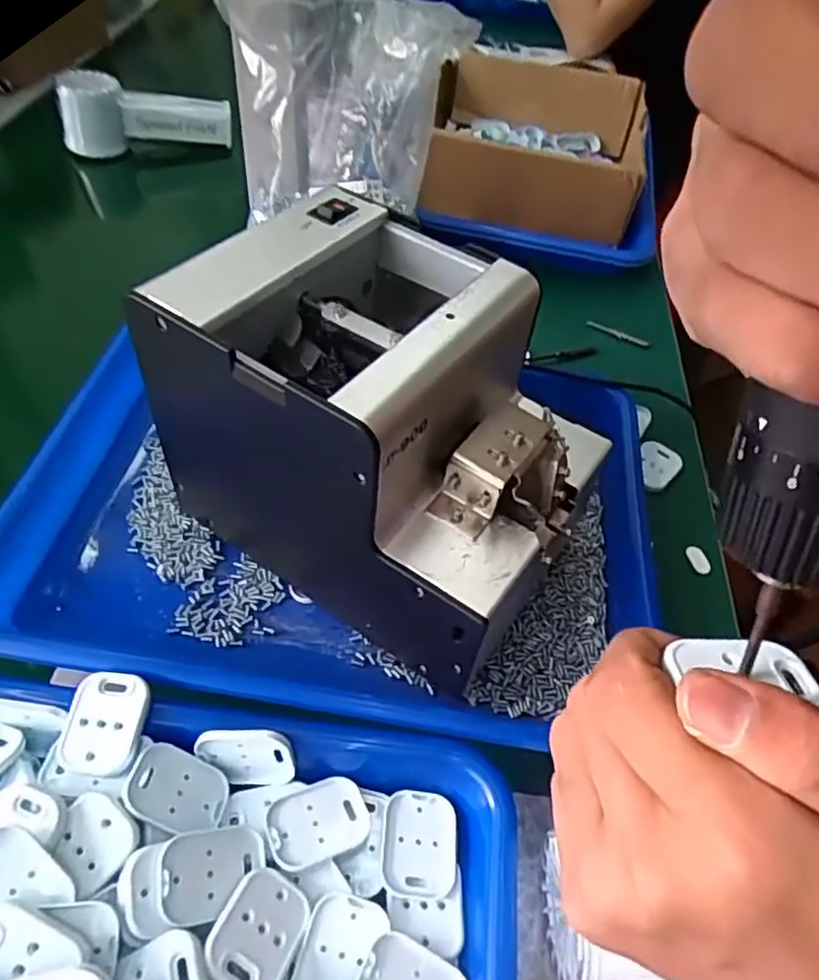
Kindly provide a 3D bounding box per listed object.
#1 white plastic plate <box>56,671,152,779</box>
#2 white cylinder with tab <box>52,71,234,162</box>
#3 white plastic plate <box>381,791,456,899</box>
[{"bbox_3d":[-0.123,0.094,0.269,0.030,0.004,0.039,6,60,-4],"label":"white plastic plate"},{"bbox_3d":[-0.240,-0.340,0.606,0.140,0.057,0.048,1,50,-5],"label":"white cylinder with tab"},{"bbox_3d":[0.005,0.142,0.270,0.030,0.005,0.039,7,50,0],"label":"white plastic plate"}]

